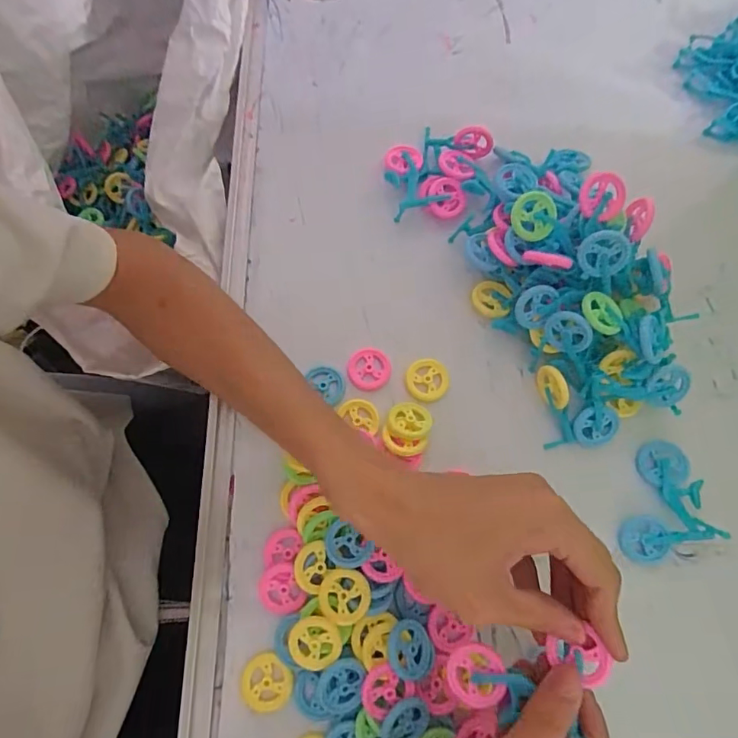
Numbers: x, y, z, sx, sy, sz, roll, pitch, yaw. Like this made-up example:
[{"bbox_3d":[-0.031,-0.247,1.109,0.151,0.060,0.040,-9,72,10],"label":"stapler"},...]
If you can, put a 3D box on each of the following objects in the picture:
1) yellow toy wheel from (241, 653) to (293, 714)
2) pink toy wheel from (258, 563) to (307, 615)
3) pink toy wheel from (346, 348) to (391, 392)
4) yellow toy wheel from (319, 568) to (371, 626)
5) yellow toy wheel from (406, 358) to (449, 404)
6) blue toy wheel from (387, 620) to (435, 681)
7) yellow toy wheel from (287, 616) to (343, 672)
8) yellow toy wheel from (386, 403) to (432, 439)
[{"bbox_3d":[-0.059,0.182,0.287,0.029,0.004,0.030,-2,73,-2],"label":"yellow toy wheel"},{"bbox_3d":[-0.054,0.134,0.298,0.026,0.005,0.029,-26,91,-8],"label":"pink toy wheel"},{"bbox_3d":[0.000,0.001,0.342,0.030,0.007,0.028,0,73,-1],"label":"pink toy wheel"},{"bbox_3d":[-0.014,0.131,0.285,0.029,0.007,0.028,0,73,-1],"label":"yellow toy wheel"},{"bbox_3d":[0.041,0.008,0.341,0.030,0.006,0.029,0,73,-1],"label":"yellow toy wheel"},{"bbox_3d":[0.025,0.159,0.281,0.029,0.010,0.029,9,61,-16],"label":"blue toy wheel"},{"bbox_3d":[-0.030,0.154,0.276,0.030,0.004,0.028,0,85,3],"label":"yellow toy wheel"},{"bbox_3d":[0.027,0.035,0.328,0.028,0.005,0.027,-1,51,3],"label":"yellow toy wheel"}]

